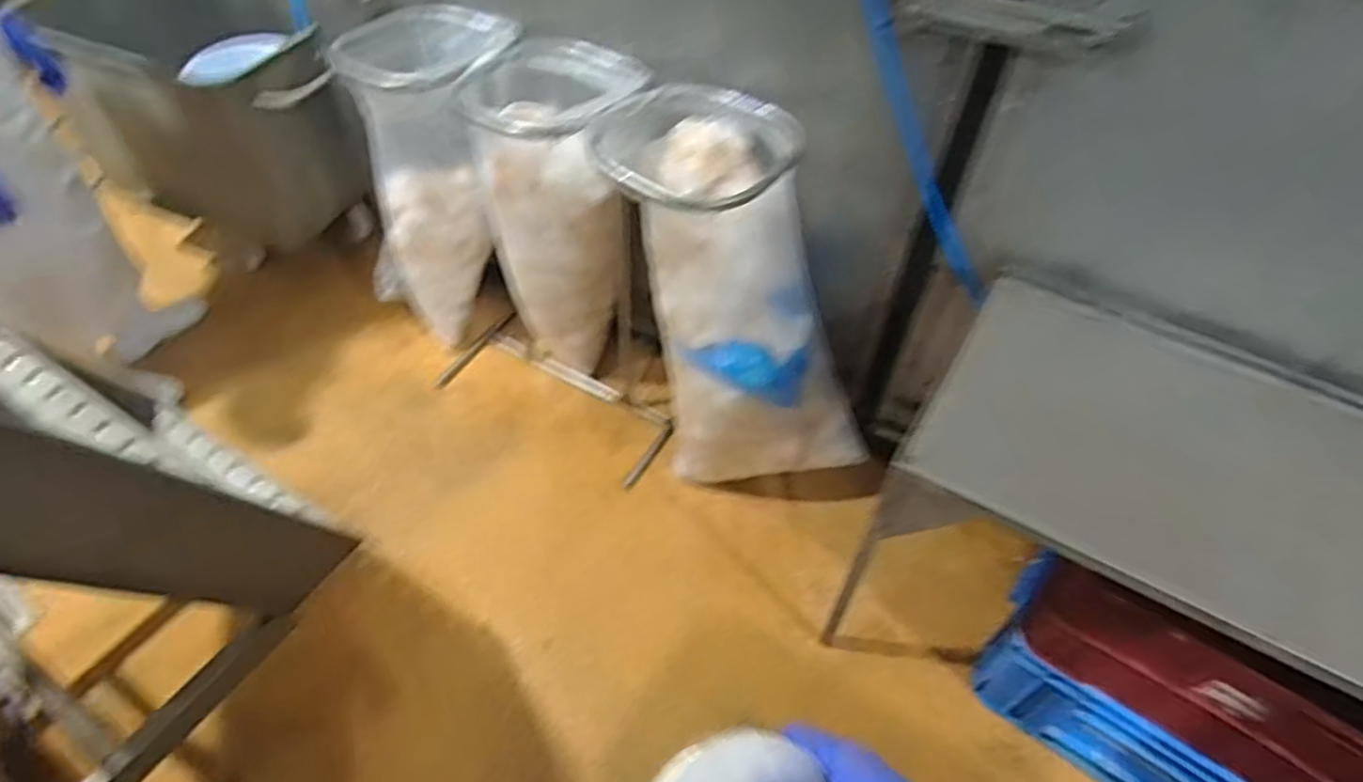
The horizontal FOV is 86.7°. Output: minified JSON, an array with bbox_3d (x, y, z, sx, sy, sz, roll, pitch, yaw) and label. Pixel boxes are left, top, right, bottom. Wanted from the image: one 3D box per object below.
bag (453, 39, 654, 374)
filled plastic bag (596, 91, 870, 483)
[{"bbox_3d":[-0.257,-0.323,1.610,0.318,0.736,0.282,-2,50,-4],"label":"bag"},{"bbox_3d":[0.118,-0.133,1.432,0.352,0.845,0.301,-34,36,-27],"label":"filled plastic bag"}]

